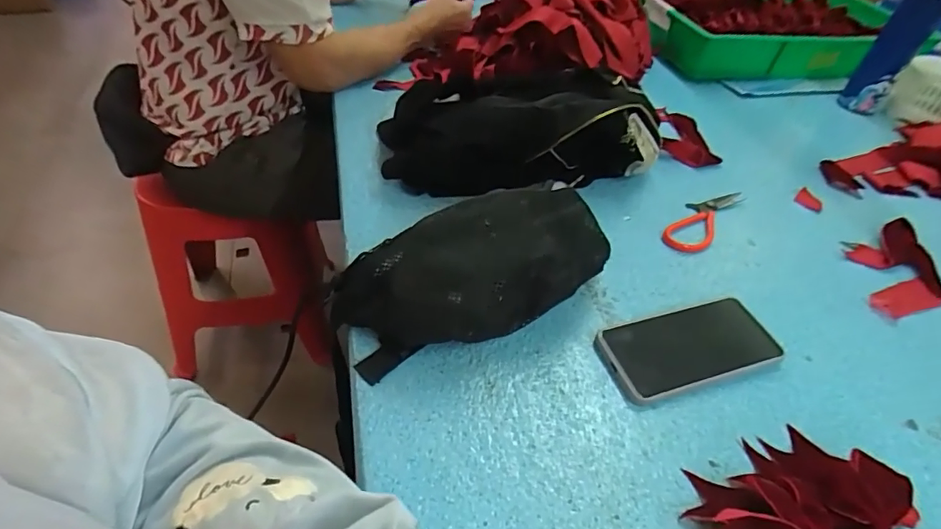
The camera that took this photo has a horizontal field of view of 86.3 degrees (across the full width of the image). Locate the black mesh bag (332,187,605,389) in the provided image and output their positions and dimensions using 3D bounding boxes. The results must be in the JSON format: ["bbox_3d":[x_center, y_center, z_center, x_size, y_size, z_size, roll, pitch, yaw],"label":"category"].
[{"bbox_3d":[0.020,0.005,0.462,0.269,0.092,0.119,-21,51,-25],"label":"black mesh bag"}]

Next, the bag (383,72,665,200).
[{"bbox_3d":[0.067,-0.176,0.638,0.355,0.107,0.148,-3,46,-10],"label":"bag"}]

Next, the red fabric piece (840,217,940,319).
[{"bbox_3d":[0.493,-0.001,0.586,0.087,0.020,0.159,11,45,4],"label":"red fabric piece"}]

